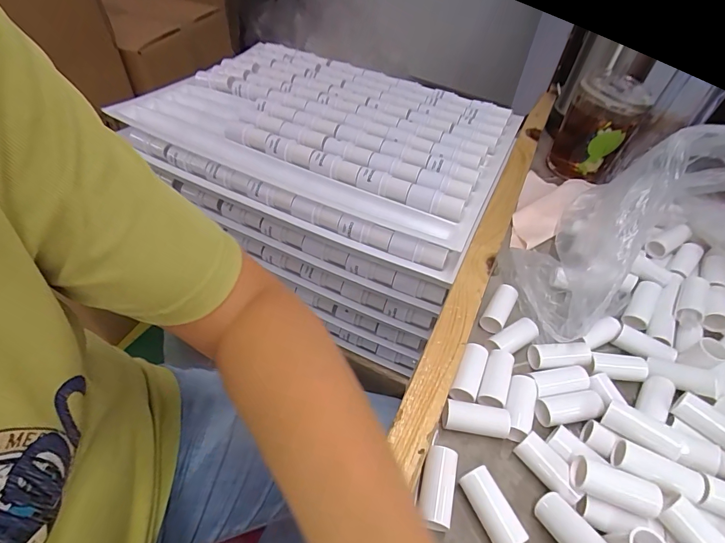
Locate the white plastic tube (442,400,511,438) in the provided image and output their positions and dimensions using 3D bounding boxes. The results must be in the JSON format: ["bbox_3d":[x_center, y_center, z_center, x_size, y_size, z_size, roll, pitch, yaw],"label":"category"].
[{"bbox_3d":[0.083,0.111,0.287,0.047,0.019,0.019,10,48,3],"label":"white plastic tube"}]

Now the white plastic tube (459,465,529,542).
[{"bbox_3d":[0.082,0.153,0.247,0.018,0.022,0.045,-17,52,-20],"label":"white plastic tube"}]

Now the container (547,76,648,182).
[{"bbox_3d":[0.310,-0.194,0.507,0.081,0.113,0.102,27,51,17],"label":"container"}]

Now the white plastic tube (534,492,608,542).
[{"bbox_3d":[0.127,0.158,0.231,0.018,0.016,0.047,-17,29,-20],"label":"white plastic tube"}]

